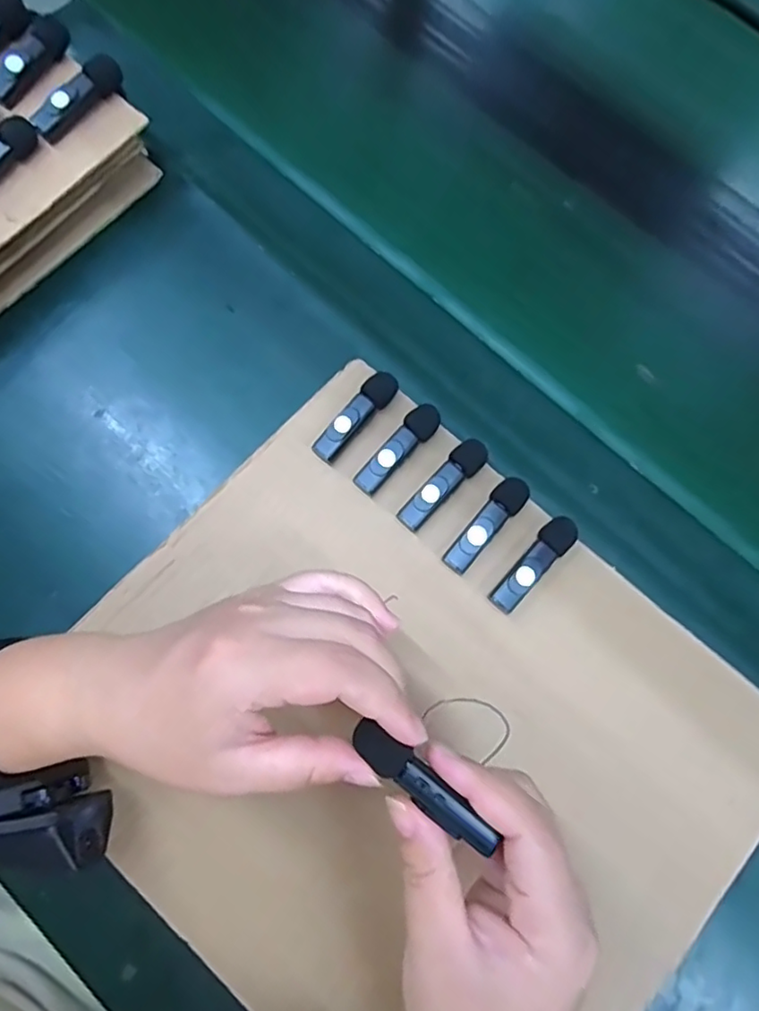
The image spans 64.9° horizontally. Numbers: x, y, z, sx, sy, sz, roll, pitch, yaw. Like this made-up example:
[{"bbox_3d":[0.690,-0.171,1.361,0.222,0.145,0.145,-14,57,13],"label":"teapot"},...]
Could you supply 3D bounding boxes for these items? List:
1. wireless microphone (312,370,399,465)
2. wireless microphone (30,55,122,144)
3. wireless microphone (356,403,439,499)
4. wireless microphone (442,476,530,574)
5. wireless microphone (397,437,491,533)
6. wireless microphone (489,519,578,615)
[{"bbox_3d":[-0.014,-0.053,0.361,0.017,0.016,0.065,38,78,8],"label":"wireless microphone"},{"bbox_3d":[-0.185,-0.250,0.365,0.011,0.018,0.063,42,75,8],"label":"wireless microphone"},{"bbox_3d":[0.011,-0.034,0.358,0.018,0.013,0.065,41,78,9],"label":"wireless microphone"},{"bbox_3d":[0.062,0.011,0.348,0.018,0.015,0.065,41,78,9],"label":"wireless microphone"},{"bbox_3d":[0.038,-0.012,0.352,0.018,0.015,0.066,41,78,9],"label":"wireless microphone"},{"bbox_3d":[0.089,0.034,0.343,0.018,0.015,0.064,40,78,9],"label":"wireless microphone"}]

